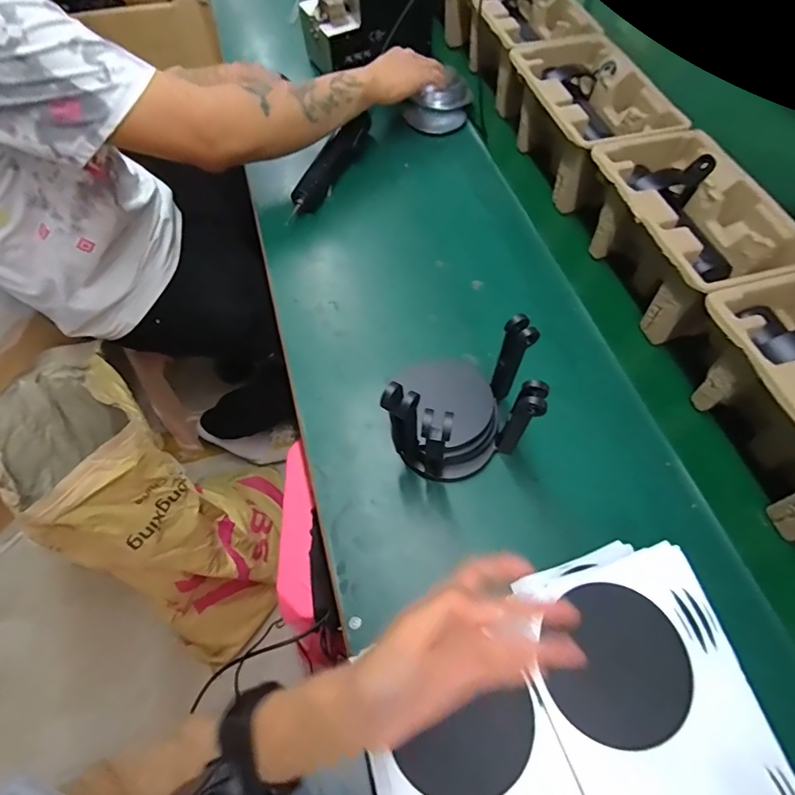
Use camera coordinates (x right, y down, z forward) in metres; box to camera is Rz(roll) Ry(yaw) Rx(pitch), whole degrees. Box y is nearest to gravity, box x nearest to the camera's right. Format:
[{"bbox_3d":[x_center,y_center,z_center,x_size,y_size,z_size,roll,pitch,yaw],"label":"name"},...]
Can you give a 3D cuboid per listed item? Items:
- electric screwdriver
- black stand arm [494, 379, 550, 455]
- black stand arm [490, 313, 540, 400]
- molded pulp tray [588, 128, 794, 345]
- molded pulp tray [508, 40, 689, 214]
[{"bbox_3d":[-0.091,-0.325,0.658,0.029,0.042,0.210,24,65,11],"label":"electric screwdriver"},{"bbox_3d":[0.109,0.025,0.427,0.024,0.117,0.027,27,65,12],"label":"black stand arm"},{"bbox_3d":[0.103,-0.036,0.435,0.027,0.094,0.025,40,69,17],"label":"black stand arm"},{"bbox_3d":[0.318,-0.184,0.538,0.139,0.105,0.225,-14,64,-8],"label":"molded pulp tray"},{"bbox_3d":[0.246,-0.375,0.643,0.149,0.104,0.221,-17,64,-9],"label":"molded pulp tray"}]

